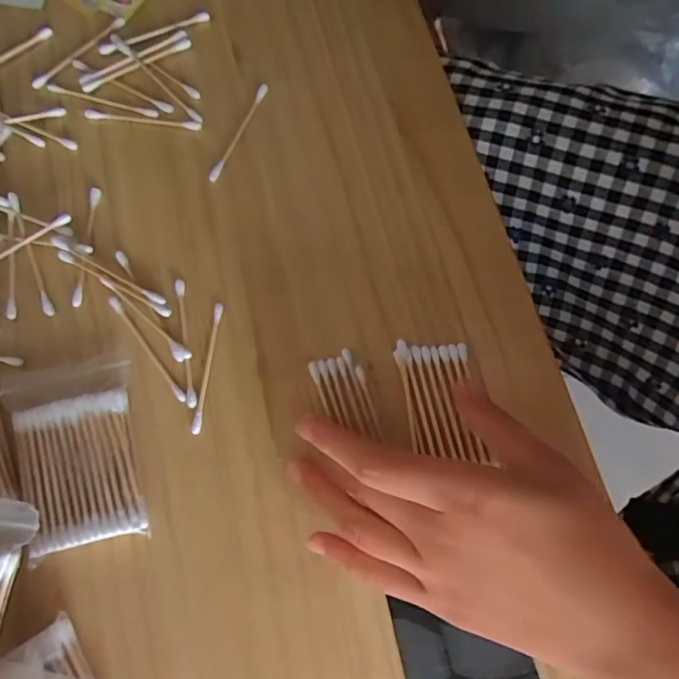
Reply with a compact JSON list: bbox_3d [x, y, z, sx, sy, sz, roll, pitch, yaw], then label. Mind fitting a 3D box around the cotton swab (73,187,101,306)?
[{"bbox_3d":[-0.144,-0.055,0.302,0.007,0.004,0.072,2,78,1],"label":"cotton swab"}]

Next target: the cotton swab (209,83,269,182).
[{"bbox_3d":[-0.062,-0.127,0.326,0.006,0.006,0.073,24,79,6],"label":"cotton swab"}]

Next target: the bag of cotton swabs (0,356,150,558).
[{"bbox_3d":[-0.135,0.056,0.270,0.062,0.013,0.092,-12,78,-2],"label":"bag of cotton swabs"}]

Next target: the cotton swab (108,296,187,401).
[{"bbox_3d":[-0.105,0.004,0.287,0.006,0.004,0.071,-37,80,-7],"label":"cotton swab"}]

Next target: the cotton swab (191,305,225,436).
[{"bbox_3d":[-0.071,0.014,0.287,0.005,0.004,0.072,7,78,2],"label":"cotton swab"}]

